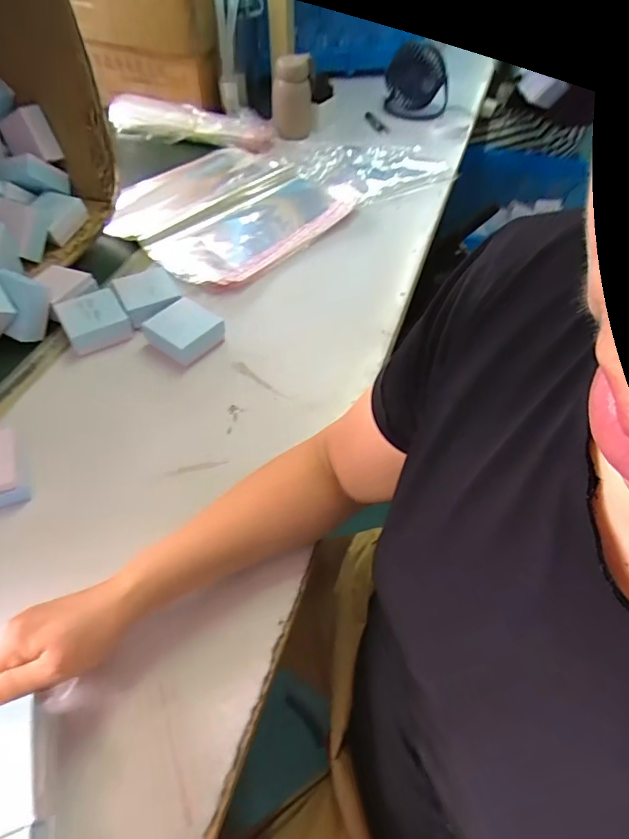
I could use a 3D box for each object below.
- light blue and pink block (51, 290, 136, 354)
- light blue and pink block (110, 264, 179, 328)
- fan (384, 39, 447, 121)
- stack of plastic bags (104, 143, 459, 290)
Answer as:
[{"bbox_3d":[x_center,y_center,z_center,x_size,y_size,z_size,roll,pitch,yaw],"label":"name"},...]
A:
[{"bbox_3d":[-0.294,-0.133,0.644,0.075,0.039,0.083,-26,58,-21],"label":"light blue and pink block"},{"bbox_3d":[-0.228,-0.171,0.668,0.076,0.033,0.083,-24,58,-20],"label":"light blue and pink block"},{"bbox_3d":[0.241,-0.792,1.131,0.149,0.127,0.078,10,52,6],"label":"fan"},{"bbox_3d":[-0.066,-0.436,0.891,0.589,0.023,0.355,-36,62,-26],"label":"stack of plastic bags"}]

